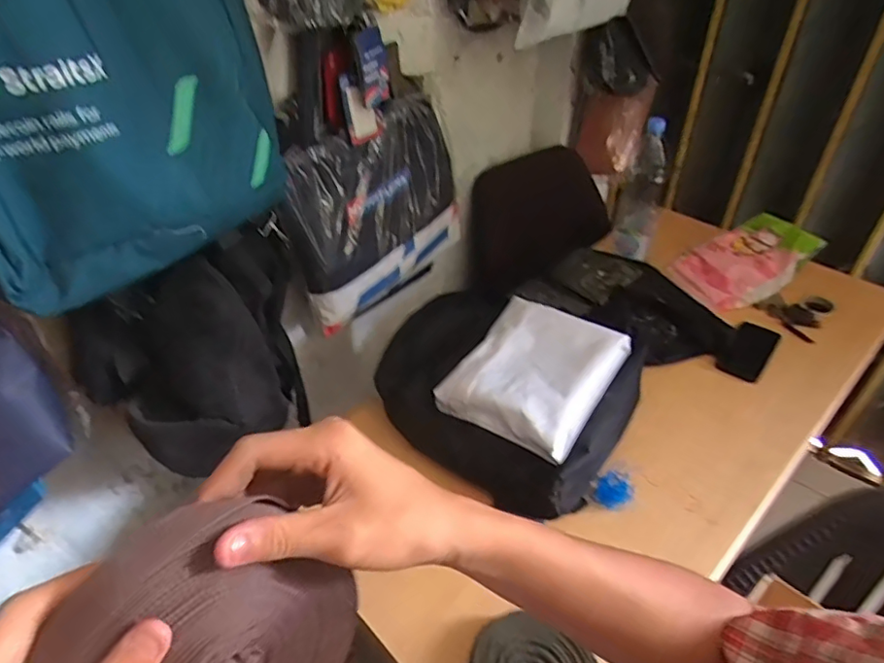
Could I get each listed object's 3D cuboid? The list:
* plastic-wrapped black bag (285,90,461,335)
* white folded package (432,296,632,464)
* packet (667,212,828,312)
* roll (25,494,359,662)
[{"bbox_3d":[-0.103,-0.214,0.981,0.061,0.293,0.358,27,49,29],"label":"plastic-wrapped black bag"},{"bbox_3d":[0.148,0.061,0.884,0.219,0.063,0.244,24,48,27],"label":"white folded package"},{"bbox_3d":[0.666,-0.157,1.236,0.336,0.079,0.193,-28,47,-25],"label":"packet"},{"bbox_3d":[-0.103,0.142,0.255,0.024,0.139,0.128,12,32,45],"label":"roll"}]

